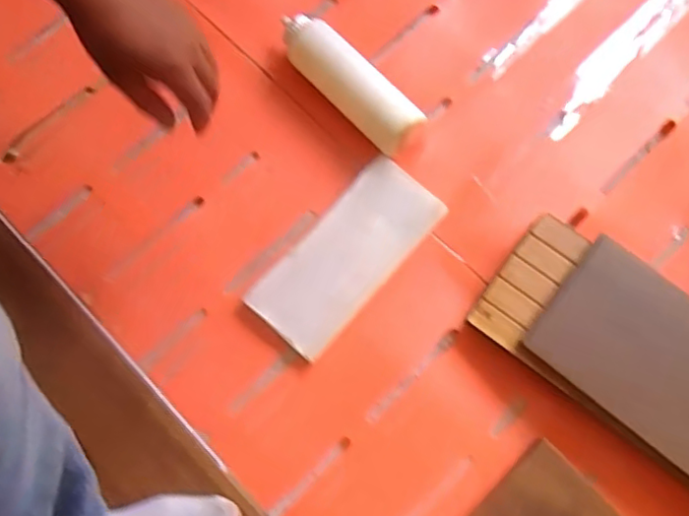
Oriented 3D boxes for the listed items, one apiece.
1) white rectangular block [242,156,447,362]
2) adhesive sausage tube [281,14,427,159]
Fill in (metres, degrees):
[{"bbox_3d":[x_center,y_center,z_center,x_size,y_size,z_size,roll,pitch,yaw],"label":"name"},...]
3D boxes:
[{"bbox_3d":[0.004,-0.004,0.670,0.101,0.016,0.226,41,78,11],"label":"white rectangular block"},{"bbox_3d":[0.002,-0.210,0.720,0.059,0.053,0.210,-43,78,-11],"label":"adhesive sausage tube"}]

